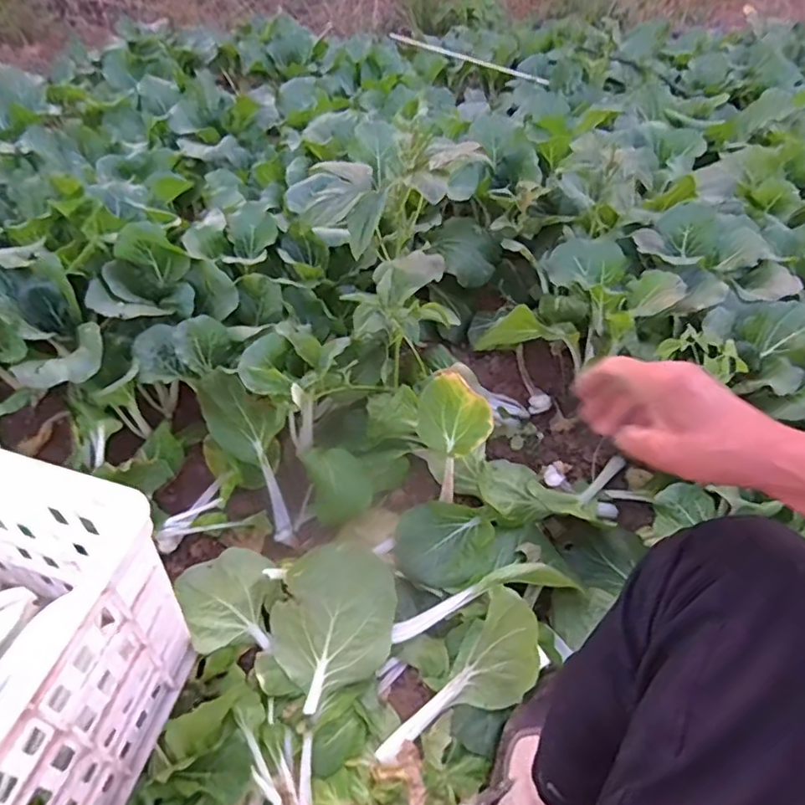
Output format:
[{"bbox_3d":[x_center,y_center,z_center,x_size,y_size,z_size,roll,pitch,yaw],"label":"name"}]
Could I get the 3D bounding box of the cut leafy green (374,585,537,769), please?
[{"bbox_3d":[0.072,0.316,0.642,0.223,0.034,0.092,-42,59,-13],"label":"cut leafy green"}]

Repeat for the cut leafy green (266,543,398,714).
[{"bbox_3d":[-0.079,0.254,0.669,0.138,0.054,0.172,26,69,-6],"label":"cut leafy green"}]

